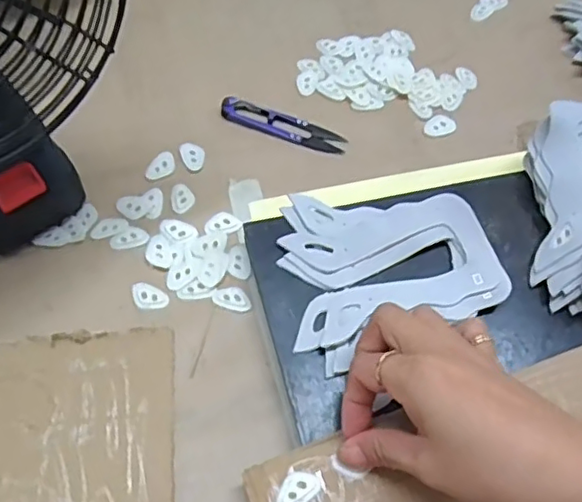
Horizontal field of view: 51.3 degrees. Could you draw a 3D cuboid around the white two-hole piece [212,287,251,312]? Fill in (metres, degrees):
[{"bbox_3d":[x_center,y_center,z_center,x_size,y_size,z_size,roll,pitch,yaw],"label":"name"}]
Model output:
[{"bbox_3d":[-0.039,0.031,0.403,0.027,0.004,0.016,15,61,5],"label":"white two-hole piece"}]

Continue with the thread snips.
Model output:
[{"bbox_3d":[-0.006,-0.099,0.472,0.100,0.008,0.024,21,62,8],"label":"thread snips"}]

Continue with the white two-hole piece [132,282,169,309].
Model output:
[{"bbox_3d":[-0.094,0.030,0.401,0.026,0.004,0.017,21,62,8],"label":"white two-hole piece"}]

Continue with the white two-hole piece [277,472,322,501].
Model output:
[{"bbox_3d":[0.003,0.127,0.324,0.025,0.004,0.017,-22,64,-15],"label":"white two-hole piece"}]

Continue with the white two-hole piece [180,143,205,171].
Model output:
[{"bbox_3d":[-0.074,-0.072,0.456,0.017,0.004,0.025,-20,64,-14],"label":"white two-hole piece"}]

